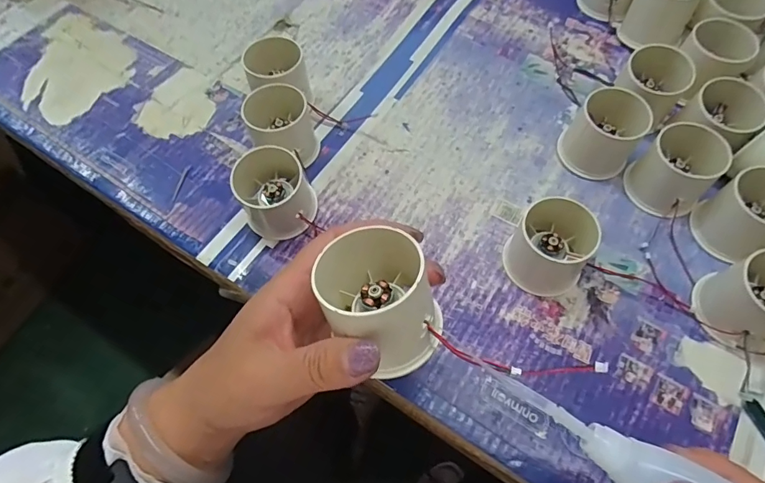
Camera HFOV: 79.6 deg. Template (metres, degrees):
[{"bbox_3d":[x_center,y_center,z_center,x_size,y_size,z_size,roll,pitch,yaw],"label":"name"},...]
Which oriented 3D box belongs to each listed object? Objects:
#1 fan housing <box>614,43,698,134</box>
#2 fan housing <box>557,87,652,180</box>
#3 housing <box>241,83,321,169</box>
[{"bbox_3d":[0.228,-0.134,0.388,0.053,0.041,0.059,41,72,19],"label":"fan housing"},{"bbox_3d":[0.182,-0.090,0.375,0.054,0.041,0.063,33,69,17],"label":"fan housing"},{"bbox_3d":[-0.083,-0.096,0.379,0.050,0.048,0.059,-16,64,-5],"label":"housing"}]

